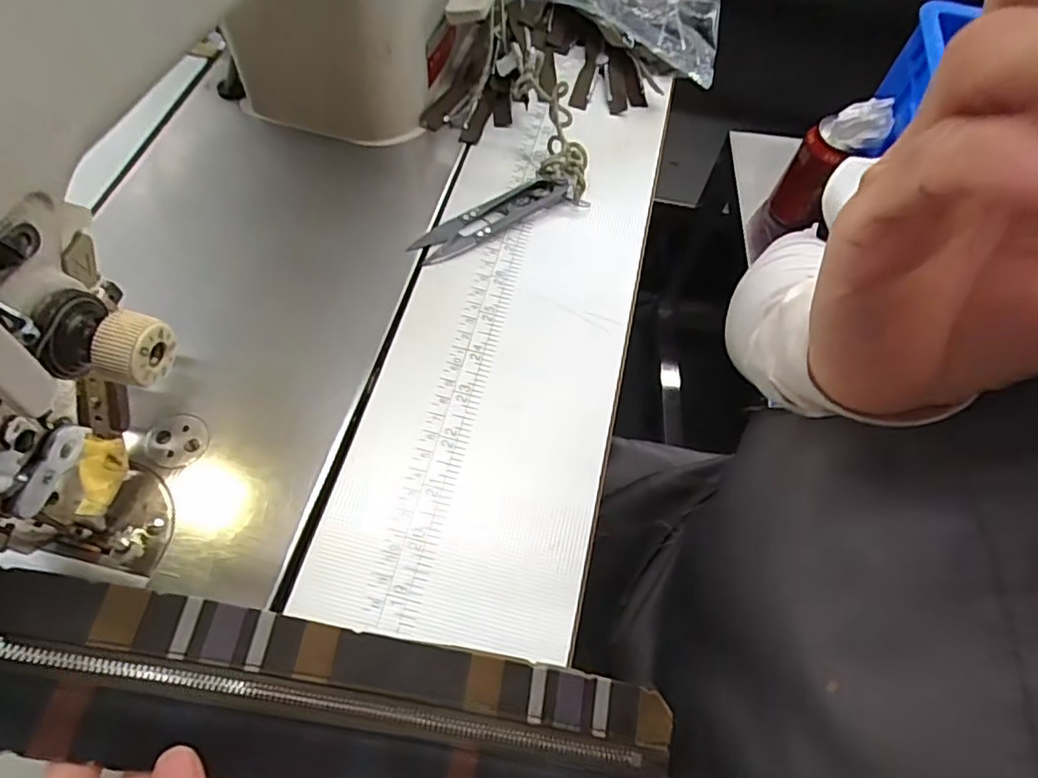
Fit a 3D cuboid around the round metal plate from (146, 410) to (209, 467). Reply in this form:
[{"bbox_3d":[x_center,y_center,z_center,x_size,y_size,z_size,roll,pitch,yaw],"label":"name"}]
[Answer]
[{"bbox_3d":[-0.159,0.024,0.289,0.025,0.006,0.026,18,57,-8],"label":"round metal plate"}]

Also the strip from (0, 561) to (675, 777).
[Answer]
[{"bbox_3d":[-0.064,0.115,0.225,0.251,0.026,0.055,17,56,-13],"label":"strip"}]

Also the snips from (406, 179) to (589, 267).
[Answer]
[{"bbox_3d":[-0.012,-0.101,0.364,0.105,0.014,0.021,-25,67,-18],"label":"snips"}]

